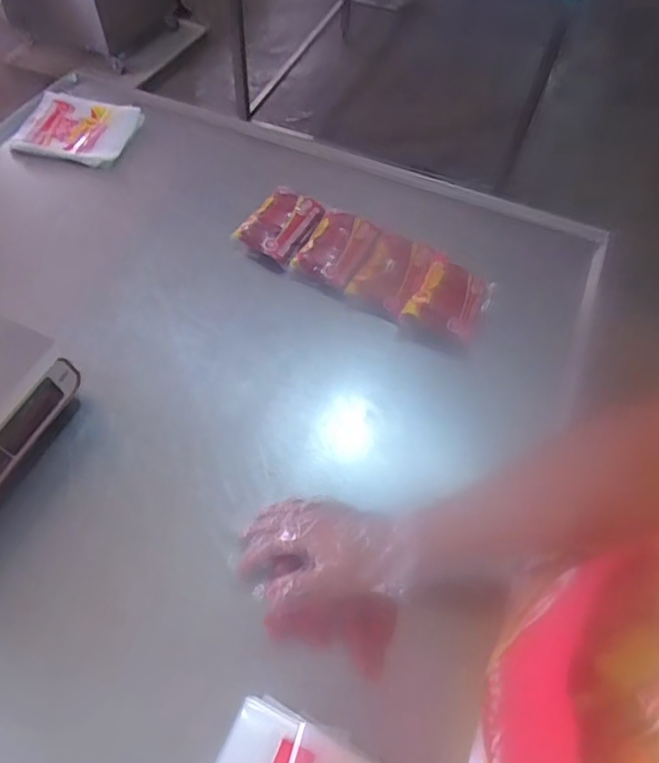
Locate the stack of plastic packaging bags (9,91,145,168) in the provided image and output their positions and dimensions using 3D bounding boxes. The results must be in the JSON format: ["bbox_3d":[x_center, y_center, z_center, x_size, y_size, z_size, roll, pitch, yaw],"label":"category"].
[{"bbox_3d":[-0.462,-0.465,1.005,0.199,0.032,0.164,12,57,5],"label":"stack of plastic packaging bags"}]

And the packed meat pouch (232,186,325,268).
[{"bbox_3d":[-0.075,-0.251,0.872,0.097,0.050,0.133,29,61,16],"label":"packed meat pouch"}]

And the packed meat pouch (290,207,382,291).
[{"bbox_3d":[0.011,-0.203,0.841,0.098,0.057,0.115,27,60,15],"label":"packed meat pouch"}]

